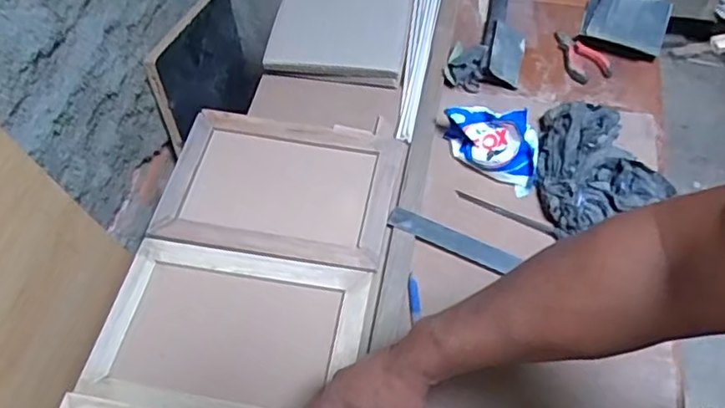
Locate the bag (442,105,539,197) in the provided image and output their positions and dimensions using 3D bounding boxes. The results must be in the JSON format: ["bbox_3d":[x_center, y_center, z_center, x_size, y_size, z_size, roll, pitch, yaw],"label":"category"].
[{"bbox_3d":[0.179,-0.087,0.804,0.144,0.061,0.082,29,63,19],"label":"bag"}]

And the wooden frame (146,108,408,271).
[{"bbox_3d":[-0.106,-0.029,0.791,0.294,0.014,0.209,9,58,9],"label":"wooden frame"}]

